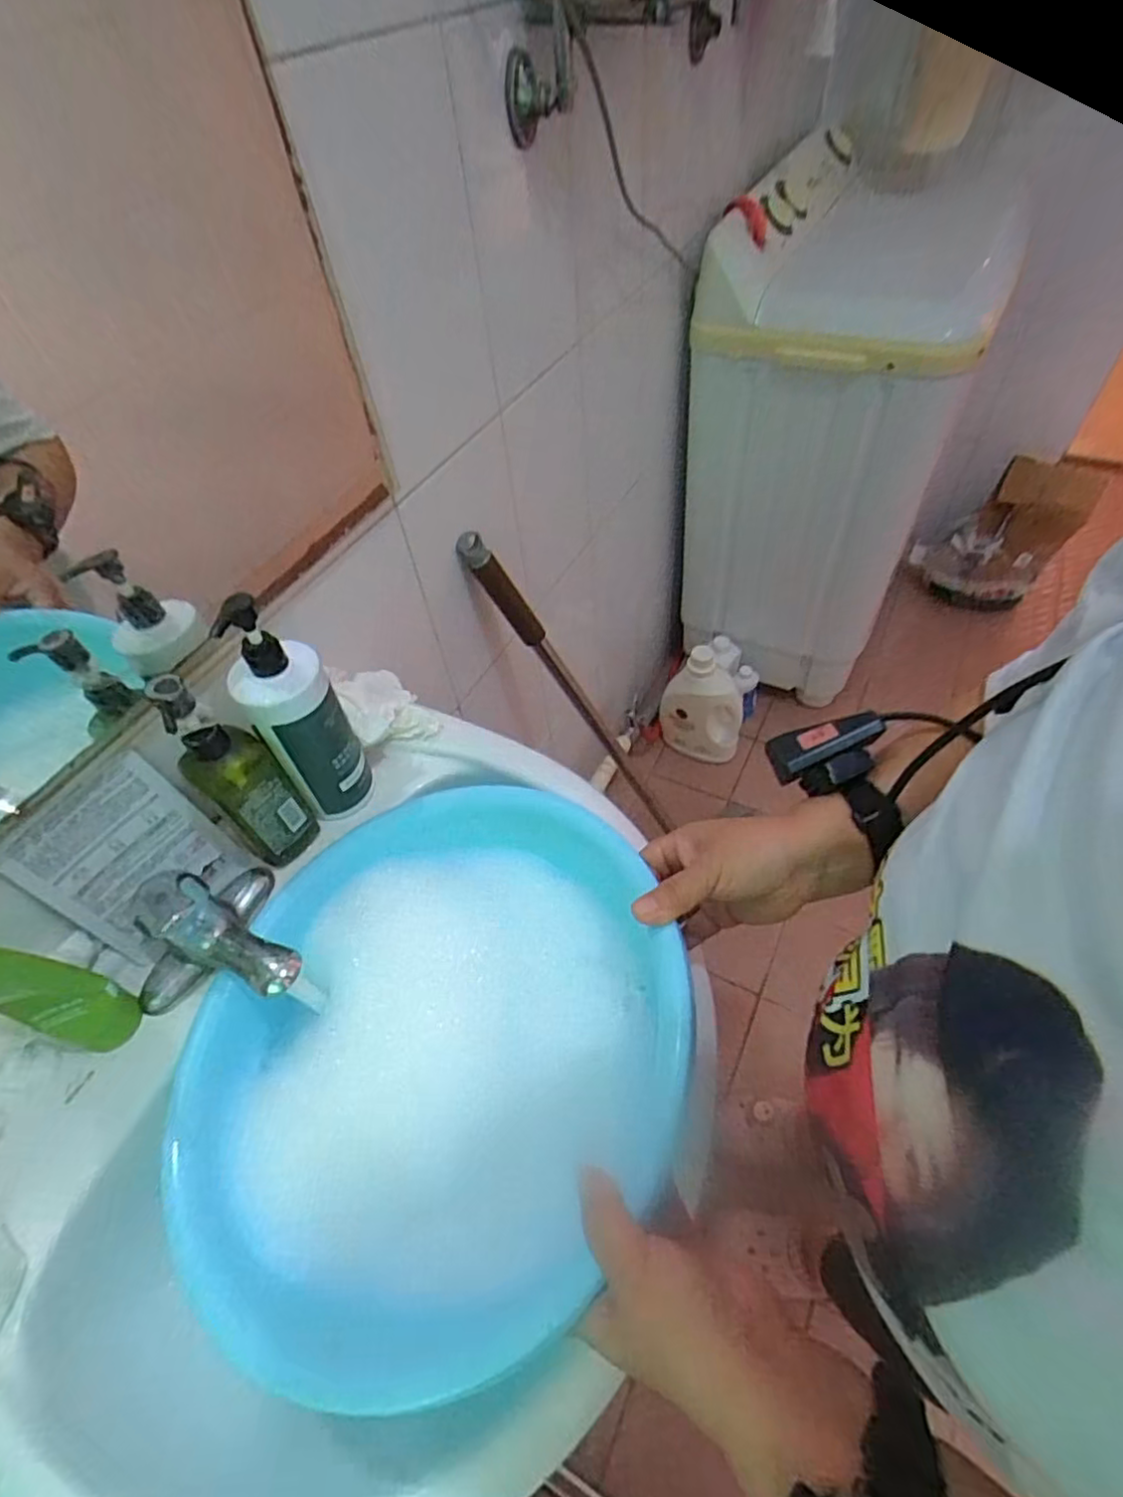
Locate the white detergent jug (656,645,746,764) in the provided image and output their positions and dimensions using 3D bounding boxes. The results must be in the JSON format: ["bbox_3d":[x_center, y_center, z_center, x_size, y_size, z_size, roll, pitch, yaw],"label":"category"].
[{"bbox_3d":[0.332,-0.106,1.516,0.189,0.296,0.097,10,54,13],"label":"white detergent jug"}]

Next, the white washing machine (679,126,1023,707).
[{"bbox_3d":[0.507,-0.533,1.293,0.402,0.900,0.442,20,57,20],"label":"white washing machine"}]

